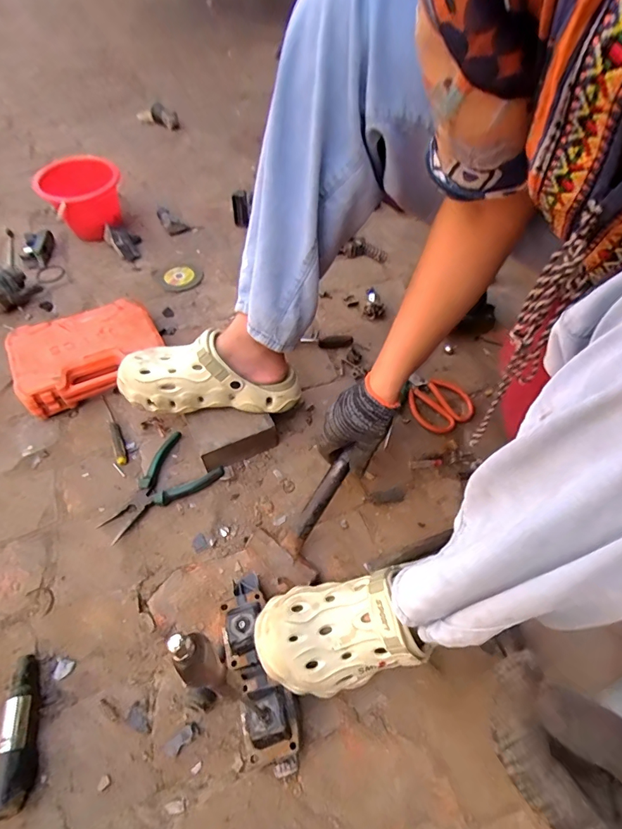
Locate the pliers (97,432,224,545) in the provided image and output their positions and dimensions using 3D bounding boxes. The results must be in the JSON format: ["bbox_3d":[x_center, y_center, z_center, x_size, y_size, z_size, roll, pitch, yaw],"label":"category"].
[{"bbox_3d":[-0.232,0.112,0.633,0.103,0.029,0.171,36,61,22],"label":"pliers"}]

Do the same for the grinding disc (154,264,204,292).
[{"bbox_3d":[-0.299,-0.315,0.958,0.098,0.016,0.095,1,65,-3],"label":"grinding disc"}]

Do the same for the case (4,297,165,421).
[{"bbox_3d":[-0.403,-0.116,0.774,0.247,0.066,0.191,-23,57,-17],"label":"case"}]

